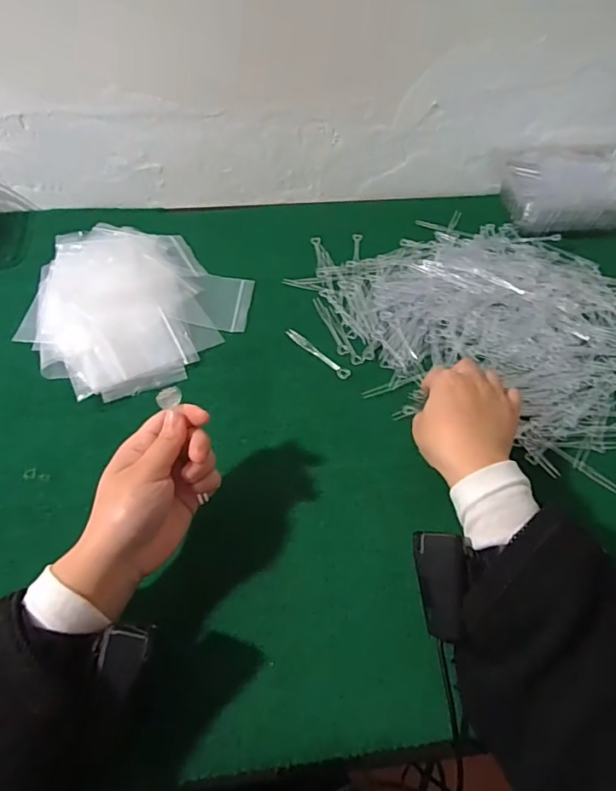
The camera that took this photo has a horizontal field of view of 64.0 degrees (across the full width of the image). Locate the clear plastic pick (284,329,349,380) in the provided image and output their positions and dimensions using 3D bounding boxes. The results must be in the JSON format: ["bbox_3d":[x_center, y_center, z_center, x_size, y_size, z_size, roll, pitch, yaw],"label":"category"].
[{"bbox_3d":[0.010,-0.045,0.517,0.088,0.004,0.012,39,63,23],"label":"clear plastic pick"}]

